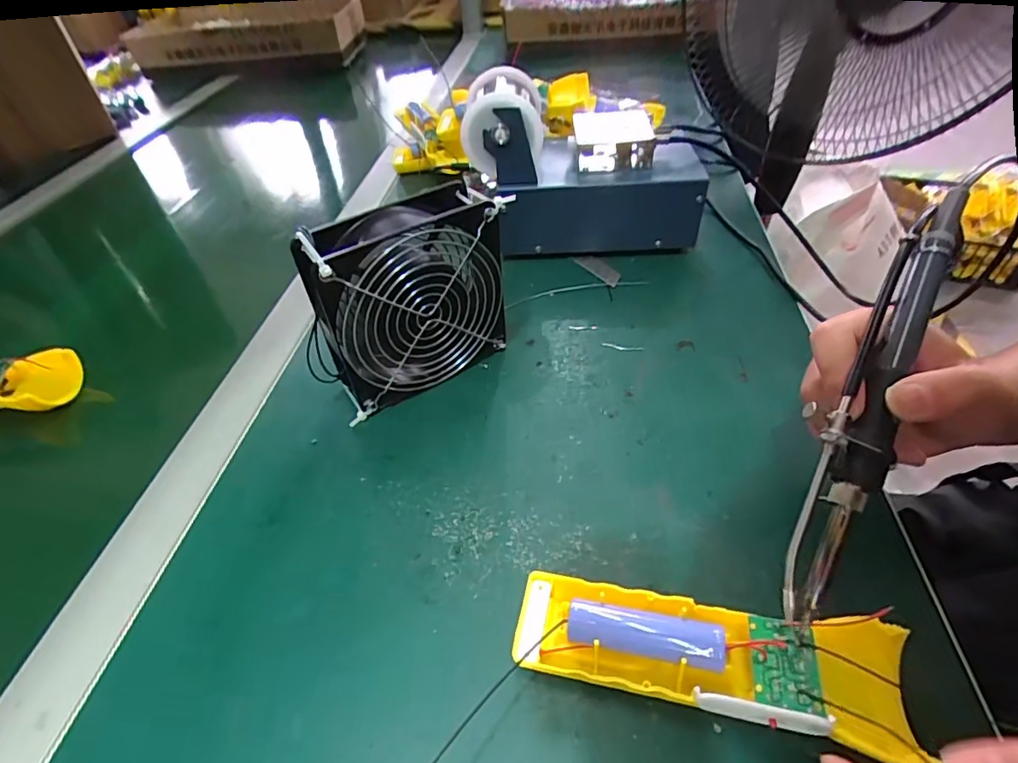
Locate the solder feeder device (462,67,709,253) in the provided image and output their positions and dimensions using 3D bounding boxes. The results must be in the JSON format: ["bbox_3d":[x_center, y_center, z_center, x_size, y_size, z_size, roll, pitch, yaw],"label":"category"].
[{"bbox_3d":[0.071,-0.208,0.483,0.199,0.140,0.121,2,45,6],"label":"solder feeder device"}]

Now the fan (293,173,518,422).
[{"bbox_3d":[-0.063,-0.054,0.348,0.133,0.125,0.045,-28,49,-22],"label":"fan"}]

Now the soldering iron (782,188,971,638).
[{"bbox_3d":[0.156,0.003,0.219,0.024,0.018,0.200,22,81,24],"label":"soldering iron"}]

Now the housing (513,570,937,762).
[{"bbox_3d":[0.081,0.118,0.227,0.158,0.027,0.046,4,44,18],"label":"housing"}]

